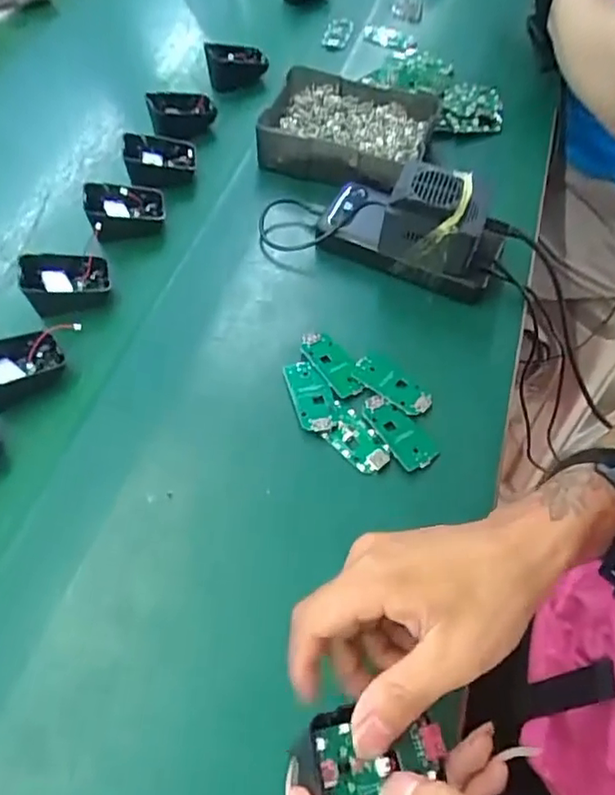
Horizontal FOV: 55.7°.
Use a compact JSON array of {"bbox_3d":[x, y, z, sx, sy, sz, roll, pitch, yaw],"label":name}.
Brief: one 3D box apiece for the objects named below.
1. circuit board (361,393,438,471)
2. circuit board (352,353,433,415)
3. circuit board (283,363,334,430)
[{"bbox_3d":[0.066,0.024,0.425,0.027,0.004,0.064,-30,62,-16],"label":"circuit board"},{"bbox_3d":[0.065,-0.011,0.445,0.063,0.004,0.030,34,64,20],"label":"circuit board"},{"bbox_3d":[0.001,-0.002,0.437,0.027,0.006,0.061,-15,59,-8],"label":"circuit board"}]

